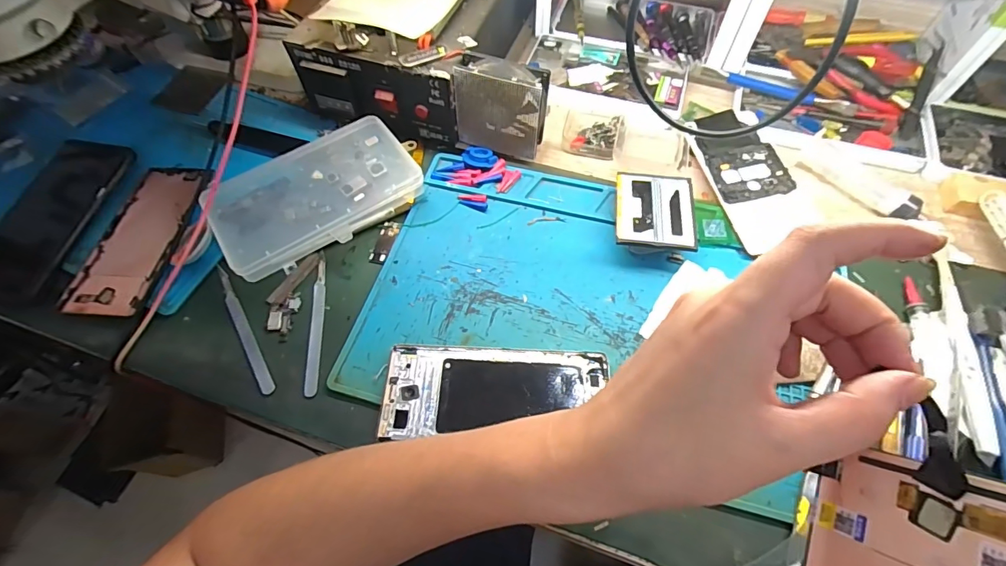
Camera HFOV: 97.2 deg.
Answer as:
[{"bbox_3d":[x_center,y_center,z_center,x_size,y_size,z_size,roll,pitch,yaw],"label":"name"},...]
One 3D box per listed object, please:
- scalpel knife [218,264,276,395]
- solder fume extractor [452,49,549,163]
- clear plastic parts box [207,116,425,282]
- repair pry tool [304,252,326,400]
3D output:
[{"bbox_3d":[-0.211,0.035,0.357,0.011,0.006,0.126,-30,65,-16],"label":"scalpel knife"},{"bbox_3d":[-0.001,-0.159,0.408,0.079,0.083,0.027,13,61,7],"label":"solder fume extractor"},{"bbox_3d":[-0.169,-0.080,0.399,0.171,0.034,0.110,-35,67,-18],"label":"clear plastic parts box"},{"bbox_3d":[-0.150,0.028,0.357,0.010,0.004,0.124,-6,61,-4],"label":"repair pry tool"}]

